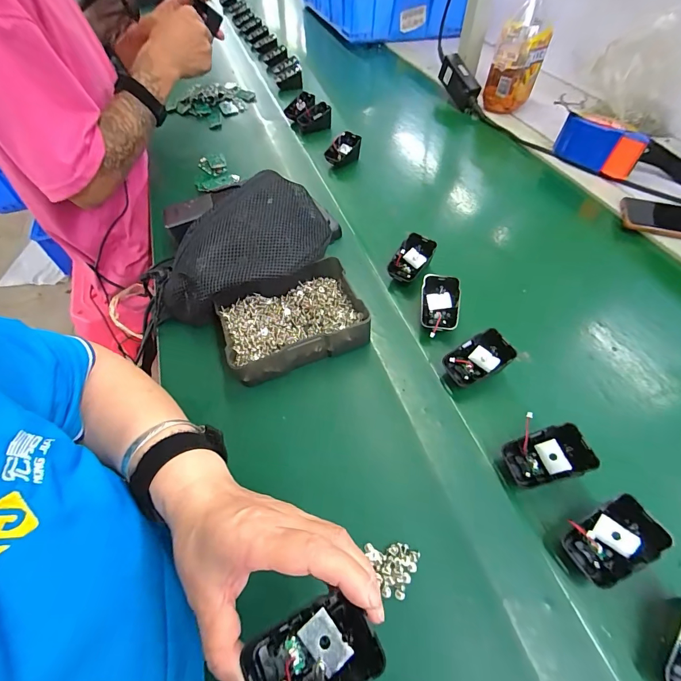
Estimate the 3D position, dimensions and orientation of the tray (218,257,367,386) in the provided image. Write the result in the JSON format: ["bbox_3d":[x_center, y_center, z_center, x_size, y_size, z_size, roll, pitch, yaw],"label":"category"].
[{"bbox_3d":[-0.059,-0.026,0.436,0.162,0.049,0.123,-17,54,-12],"label":"tray"}]

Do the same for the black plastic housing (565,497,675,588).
[{"bbox_3d":[0.217,0.160,0.290,0.064,0.043,0.047,-21,55,-15],"label":"black plastic housing"}]

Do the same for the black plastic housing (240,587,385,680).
[{"bbox_3d":[-0.015,0.171,0.196,0.068,0.023,0.043,-23,56,-14],"label":"black plastic housing"}]

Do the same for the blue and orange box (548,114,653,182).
[{"bbox_3d":[0.432,-0.328,0.613,0.036,0.070,0.135,-35,60,-23],"label":"blue and orange box"}]

